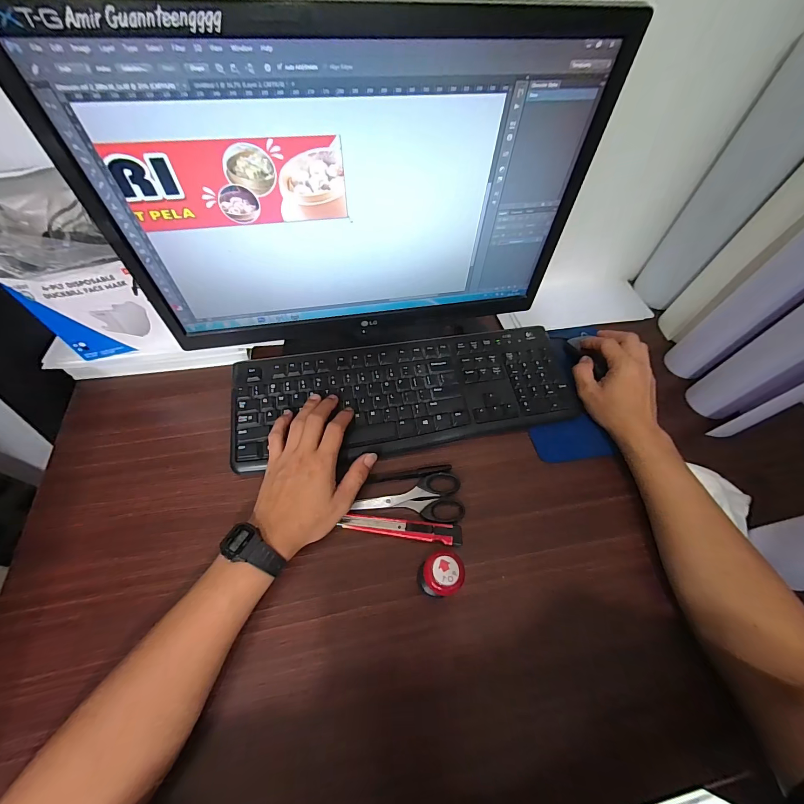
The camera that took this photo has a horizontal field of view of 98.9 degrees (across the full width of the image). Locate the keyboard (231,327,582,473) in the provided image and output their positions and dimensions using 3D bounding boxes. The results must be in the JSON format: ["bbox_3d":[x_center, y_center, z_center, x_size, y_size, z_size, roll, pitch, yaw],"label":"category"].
[{"bbox_3d":[0.010,-0.015,0.453,0.436,0.026,0.156,-6,59,-7],"label":"keyboard"}]

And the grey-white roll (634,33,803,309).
[{"bbox_3d":[0.423,-0.266,0.462,0.080,0.316,0.051,38,63,18],"label":"grey-white roll"}]

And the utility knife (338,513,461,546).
[{"bbox_3d":[0.000,0.138,0.374,0.128,0.011,0.019,8,59,1],"label":"utility knife"}]

